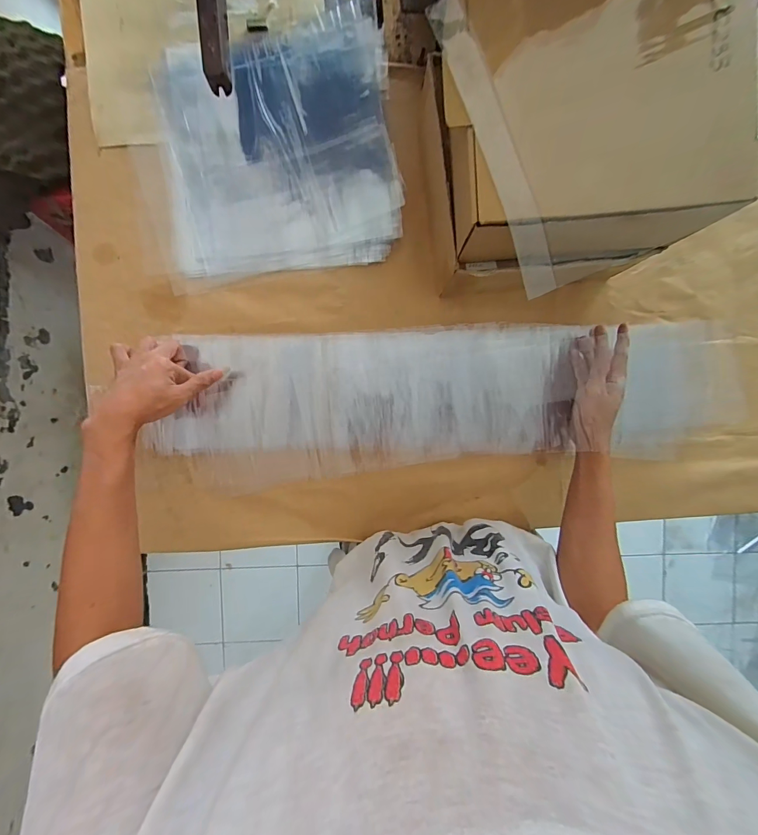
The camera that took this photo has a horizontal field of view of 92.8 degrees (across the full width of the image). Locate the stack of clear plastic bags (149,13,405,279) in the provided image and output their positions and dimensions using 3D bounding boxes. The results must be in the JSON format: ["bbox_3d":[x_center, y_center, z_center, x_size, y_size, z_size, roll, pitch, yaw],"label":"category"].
[{"bbox_3d":[-0.135,-0.362,0.488,0.307,0.025,0.306,-6,94,0],"label":"stack of clear plastic bags"}]

